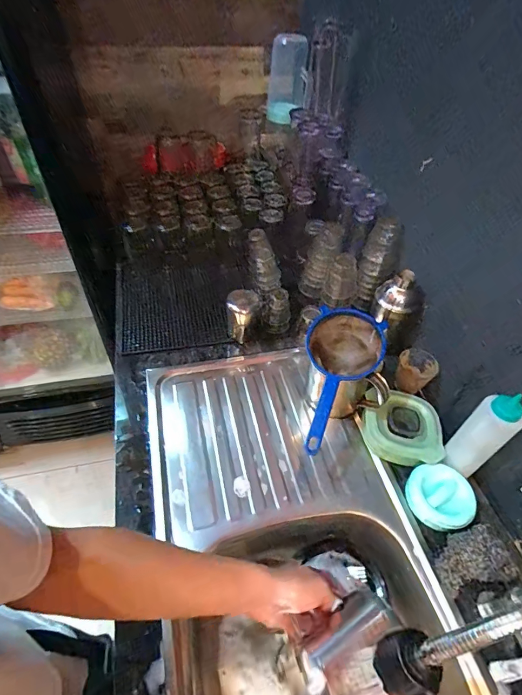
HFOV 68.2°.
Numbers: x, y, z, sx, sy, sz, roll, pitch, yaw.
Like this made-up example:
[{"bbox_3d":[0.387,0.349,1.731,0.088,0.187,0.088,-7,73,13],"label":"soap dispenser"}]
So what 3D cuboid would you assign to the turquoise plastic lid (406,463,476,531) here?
[{"bbox_3d":[0.288,0.242,0.625,0.098,0.026,0.103,2,48,-2],"label":"turquoise plastic lid"}]

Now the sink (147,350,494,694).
[{"bbox_3d":[0.043,0.336,0.627,0.387,0.134,0.743,-9,49,-11],"label":"sink"}]

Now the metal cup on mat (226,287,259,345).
[{"bbox_3d":[-0.039,-0.068,0.843,0.070,0.100,0.081,0,48,-4],"label":"metal cup on mat"}]

